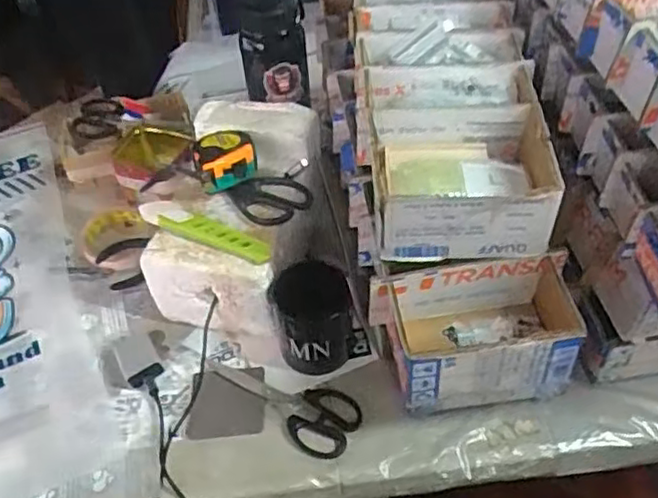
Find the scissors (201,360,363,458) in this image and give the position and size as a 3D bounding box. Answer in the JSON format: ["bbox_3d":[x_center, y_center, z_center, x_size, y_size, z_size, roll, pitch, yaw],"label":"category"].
[{"bbox_3d":[-0.047,0.151,0.695,0.174,0.008,0.073,31,56,26],"label":"scissors"}]

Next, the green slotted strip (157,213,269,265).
[{"bbox_3d":[-0.119,-0.016,0.691,0.128,0.009,0.026,19,52,19],"label":"green slotted strip"}]

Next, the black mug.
[{"bbox_3d":[-0.018,0.070,0.689,0.071,0.119,0.077,-1,48,1],"label":"black mug"}]

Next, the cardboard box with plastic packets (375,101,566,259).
[{"bbox_3d":[0.120,-0.069,0.619,0.161,0.074,0.141,-2,48,1],"label":"cardboard box with plastic packets"}]

